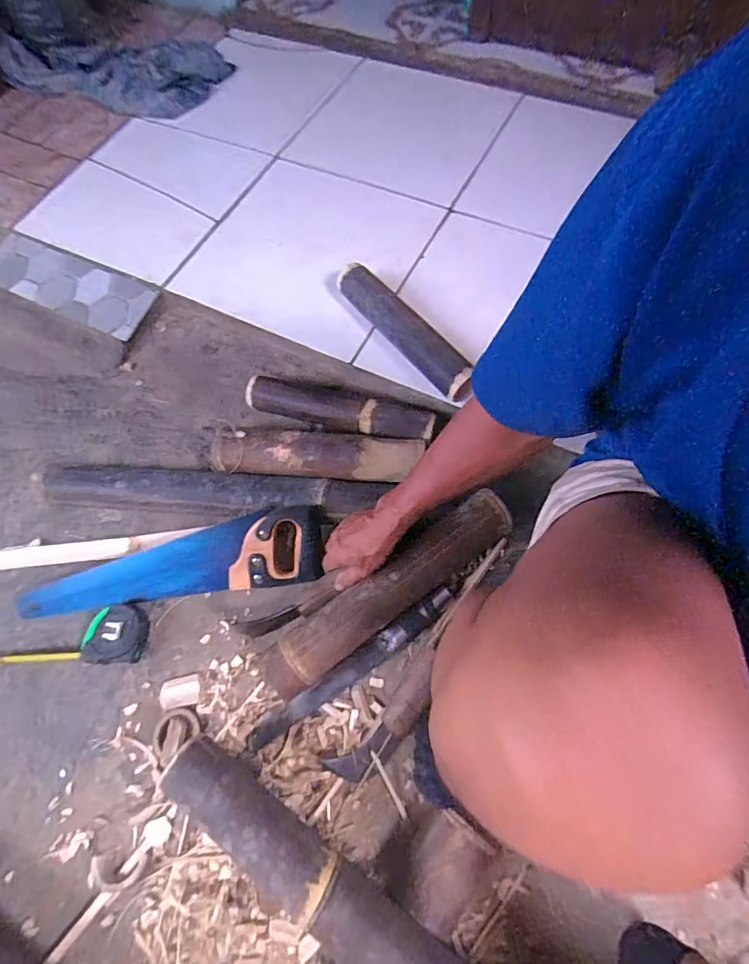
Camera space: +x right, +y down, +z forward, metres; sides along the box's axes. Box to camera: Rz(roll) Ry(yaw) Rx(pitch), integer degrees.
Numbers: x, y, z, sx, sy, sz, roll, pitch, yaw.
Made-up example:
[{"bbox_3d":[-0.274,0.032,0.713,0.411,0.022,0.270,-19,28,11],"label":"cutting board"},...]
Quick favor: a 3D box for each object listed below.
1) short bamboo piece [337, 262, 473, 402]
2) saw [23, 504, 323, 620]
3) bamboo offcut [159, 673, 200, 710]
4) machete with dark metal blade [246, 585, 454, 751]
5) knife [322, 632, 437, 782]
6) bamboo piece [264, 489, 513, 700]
[{"bbox_3d":[0.047,-0.247,0.770,0.069,0.055,0.309,-37,69,-13],"label":"short bamboo piece"},{"bbox_3d":[-0.301,0.122,0.691,0.450,0.030,0.111,-9,98,3],"label":"saw"},{"bbox_3d":[-0.274,0.295,0.660,0.055,0.006,0.039,-10,65,-1],"label":"bamboo offcut"},{"bbox_3d":[-0.028,0.250,0.632,0.328,0.032,0.030,-33,68,-11],"label":"machete with dark metal blade"},{"bbox_3d":[0.028,0.289,0.605,0.061,0.035,0.201,38,73,18],"label":"knife"},{"bbox_3d":[0.021,0.138,0.629,0.373,0.068,0.074,-34,68,-11],"label":"bamboo piece"}]

